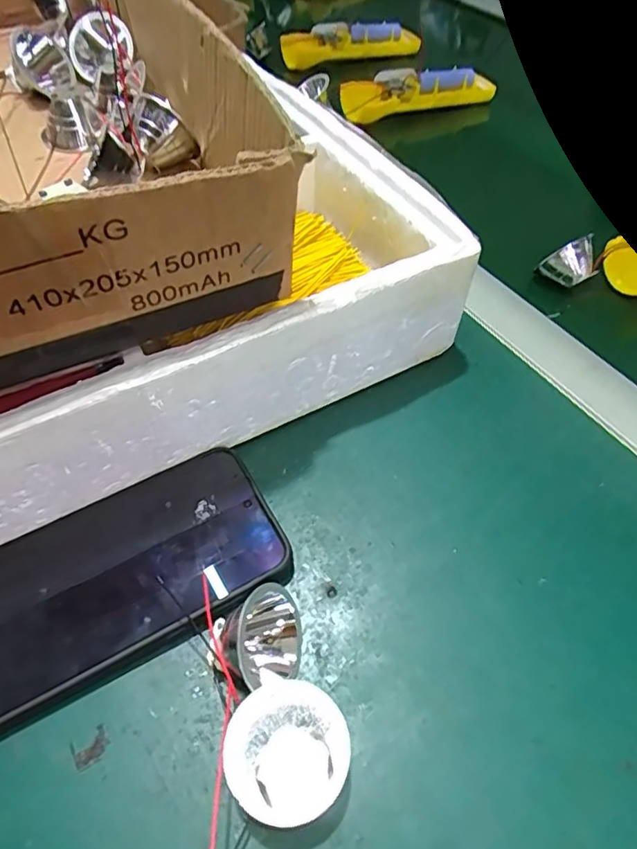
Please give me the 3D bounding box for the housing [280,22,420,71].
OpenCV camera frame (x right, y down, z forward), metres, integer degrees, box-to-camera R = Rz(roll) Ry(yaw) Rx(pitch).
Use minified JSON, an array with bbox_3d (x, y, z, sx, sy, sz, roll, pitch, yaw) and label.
[{"bbox_3d":[0.034,-0.440,0.633,0.161,0.029,0.043,-17,55,-12],"label":"housing"}]

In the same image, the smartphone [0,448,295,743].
[{"bbox_3d":[-0.100,0.074,0.260,0.162,0.013,0.083,-25,57,-17],"label":"smartphone"}]

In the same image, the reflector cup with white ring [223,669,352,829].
[{"bbox_3d":[-0.011,0.126,0.212,0.044,0.029,0.045,0,53,0],"label":"reflector cup with white ring"}]

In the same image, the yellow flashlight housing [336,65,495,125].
[{"bbox_3d":[0.098,-0.338,0.557,0.163,0.029,0.040,-18,55,-12],"label":"yellow flashlight housing"}]

